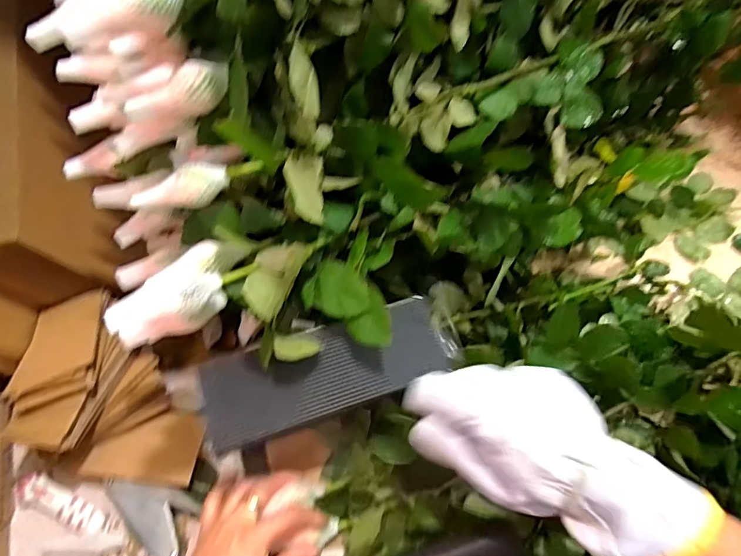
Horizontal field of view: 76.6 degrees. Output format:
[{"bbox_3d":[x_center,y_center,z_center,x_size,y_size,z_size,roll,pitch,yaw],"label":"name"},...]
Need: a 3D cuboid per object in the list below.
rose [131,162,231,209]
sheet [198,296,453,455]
[{"bbox_3d":[-0.160,-0.073,0.395,0.082,0.028,0.031,-16,63,4],"label":"rose"},{"bbox_3d":[-0.038,0.081,0.405,0.205,0.015,0.072,-18,91,-6],"label":"sheet"}]

